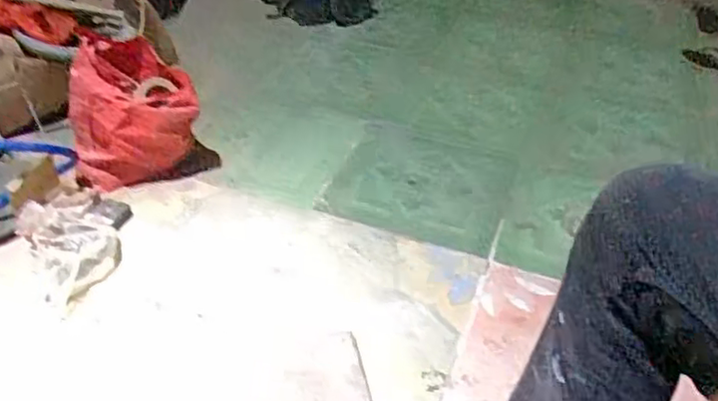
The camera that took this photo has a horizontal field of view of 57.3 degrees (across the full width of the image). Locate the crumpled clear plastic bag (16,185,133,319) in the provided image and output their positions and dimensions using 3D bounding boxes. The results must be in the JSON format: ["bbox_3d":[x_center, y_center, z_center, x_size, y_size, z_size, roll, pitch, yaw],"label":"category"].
[{"bbox_3d":[-0.524,0.066,1.250,0.203,0.103,0.257,-21,46,-25],"label":"crumpled clear plastic bag"}]

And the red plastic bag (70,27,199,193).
[{"bbox_3d":[-0.480,-0.183,1.402,0.258,0.276,0.155,-10,42,-14],"label":"red plastic bag"}]

